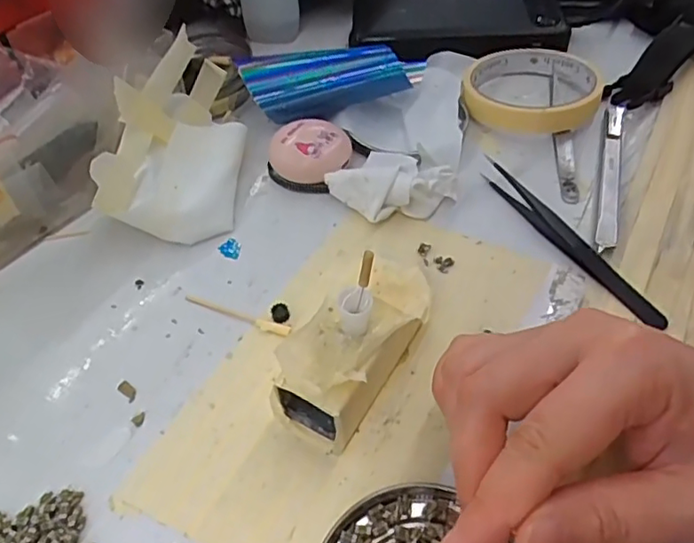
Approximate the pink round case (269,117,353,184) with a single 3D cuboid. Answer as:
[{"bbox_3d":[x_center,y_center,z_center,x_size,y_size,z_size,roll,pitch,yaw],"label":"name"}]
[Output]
[{"bbox_3d":[-0.022,-0.071,0.356,0.045,0.023,0.043,-1,49,2],"label":"pink round case"}]

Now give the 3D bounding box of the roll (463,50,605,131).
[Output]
[{"bbox_3d":[0.121,-0.124,0.395,0.085,0.023,0.089,3,49,6],"label":"roll"}]

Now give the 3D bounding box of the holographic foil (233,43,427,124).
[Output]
[{"bbox_3d":[-0.009,-0.123,0.373,0.114,0.040,0.033,-3,49,0],"label":"holographic foil"}]

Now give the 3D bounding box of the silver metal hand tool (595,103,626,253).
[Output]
[{"bbox_3d":[0.154,-0.060,0.345,0.012,0.005,0.135,13,51,14],"label":"silver metal hand tool"}]

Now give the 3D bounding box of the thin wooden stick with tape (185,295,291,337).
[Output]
[{"bbox_3d":[-0.055,0.021,0.291,0.060,0.004,0.006,17,52,17],"label":"thin wooden stick with tape"}]

